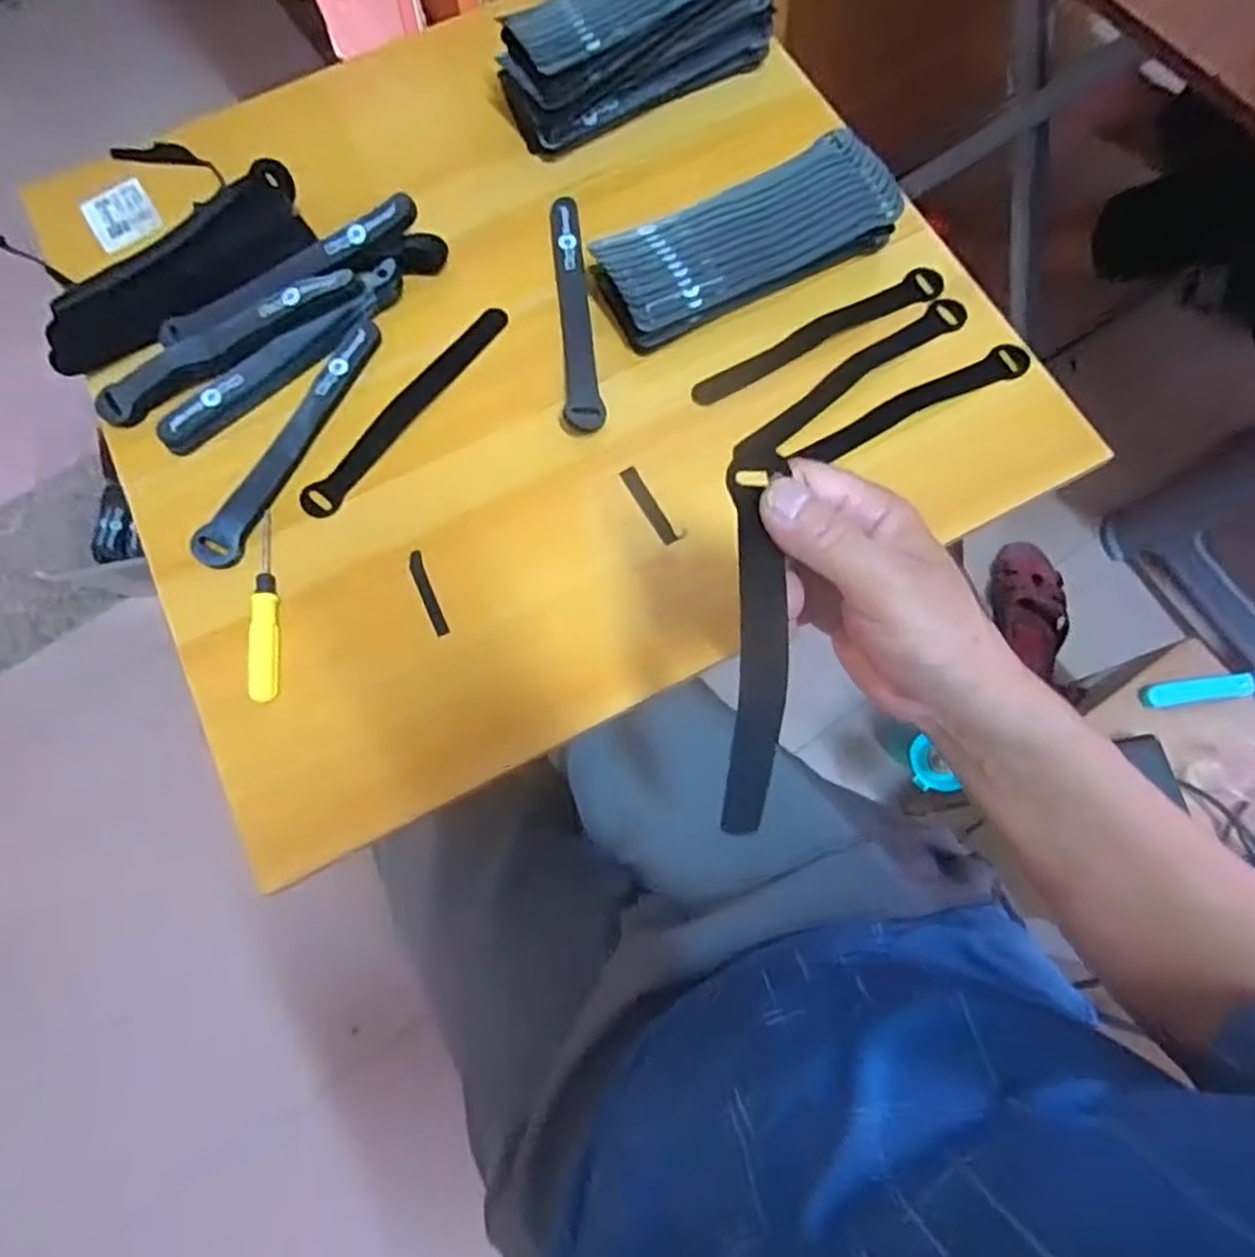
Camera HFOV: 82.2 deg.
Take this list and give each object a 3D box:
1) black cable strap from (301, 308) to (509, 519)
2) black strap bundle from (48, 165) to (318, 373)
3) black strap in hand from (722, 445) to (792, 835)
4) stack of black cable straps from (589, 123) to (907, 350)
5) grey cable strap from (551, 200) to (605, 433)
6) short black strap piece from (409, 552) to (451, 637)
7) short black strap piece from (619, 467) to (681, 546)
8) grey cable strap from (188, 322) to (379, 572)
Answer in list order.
[{"bbox_3d":[-0.153,-0.152,0.497,0.023,0.006,0.192,38,78,4],"label":"black cable strap"},{"bbox_3d":[-0.327,-0.259,0.518,0.205,0.043,0.088,-26,75,-5],"label":"black strap bundle"},{"bbox_3d":[0.053,0.009,0.296,0.022,0.020,0.161,-1,101,2],"label":"black strap in hand"},{"bbox_3d":[0.080,-0.268,0.501,0.203,0.046,0.080,-26,75,-5],"label":"stack of black cable straps"},{"bbox_3d":[-0.037,-0.225,0.507,0.025,0.017,0.193,-5,74,1],"label":"grey cable strap"},{"bbox_3d":[-0.129,-0.023,0.464,0.009,0.004,0.060,-23,75,-4],"label":"short black strap piece"},{"bbox_3d":[0.015,-0.082,0.475,0.011,0.005,0.064,-29,75,-6],"label":"short black strap piece"},{"bbox_3d":[-0.225,-0.128,0.485,0.028,0.013,0.196,26,77,9],"label":"grey cable strap"}]

